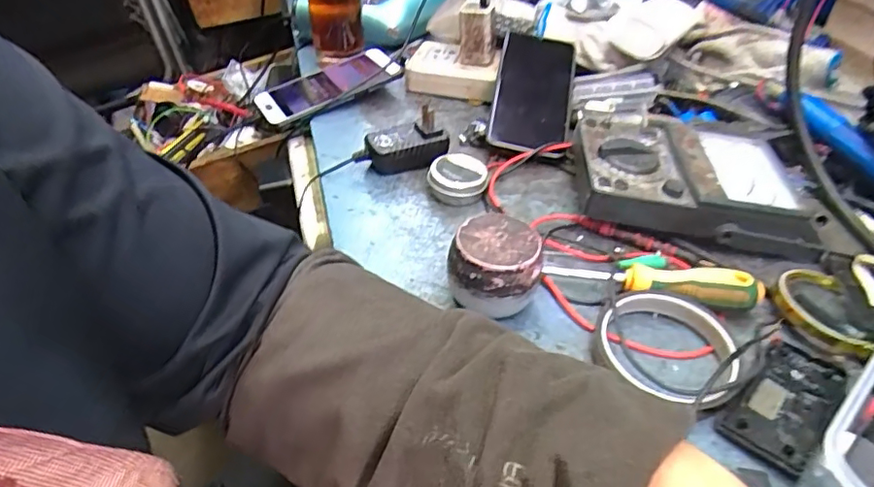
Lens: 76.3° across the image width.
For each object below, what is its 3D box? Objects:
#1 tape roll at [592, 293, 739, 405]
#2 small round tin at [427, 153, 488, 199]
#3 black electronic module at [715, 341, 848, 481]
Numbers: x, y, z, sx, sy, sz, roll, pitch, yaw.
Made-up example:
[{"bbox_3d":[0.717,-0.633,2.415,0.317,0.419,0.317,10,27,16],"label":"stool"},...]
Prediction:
[{"bbox_3d":[0.151,0.063,0.358,0.080,0.019,0.072,32,49,29],"label":"tape roll"},{"bbox_3d":[0.018,-0.058,0.484,0.050,0.026,0.050,2,41,-2],"label":"small round tin"},{"bbox_3d":[0.208,0.095,0.332,0.096,0.010,0.045,-31,52,-33],"label":"black electronic module"}]

